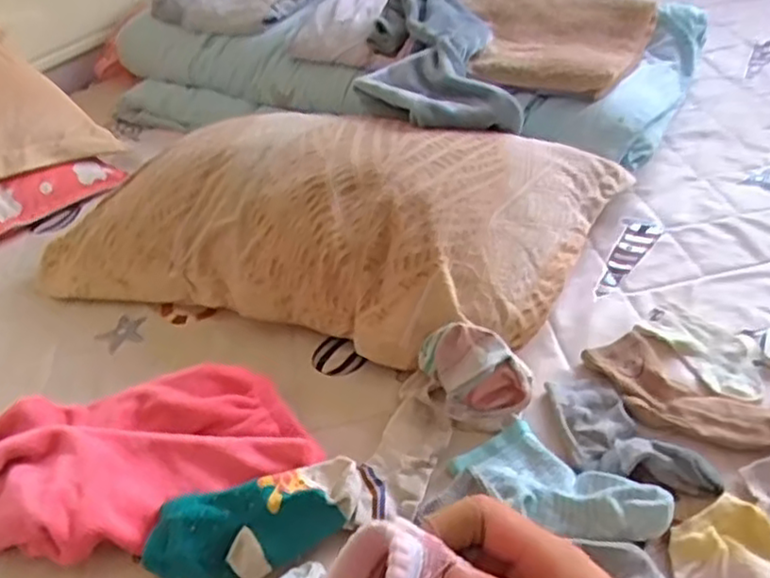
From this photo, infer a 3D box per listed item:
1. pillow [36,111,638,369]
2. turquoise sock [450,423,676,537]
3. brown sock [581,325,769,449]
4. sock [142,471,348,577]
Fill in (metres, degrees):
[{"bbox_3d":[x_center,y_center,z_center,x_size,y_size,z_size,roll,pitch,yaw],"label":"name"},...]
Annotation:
[{"bbox_3d":[-0.097,-0.107,0.923,0.751,0.144,0.367,7,42,17],"label":"pillow"},{"bbox_3d":[0.158,0.174,0.637,0.082,0.031,0.183,-35,47,-28],"label":"turquoise sock"},{"bbox_3d":[0.301,0.102,0.712,0.105,0.021,0.198,-25,43,-19],"label":"brown sock"},{"bbox_3d":[-0.130,0.217,0.638,0.174,0.051,0.075,-9,40,-2],"label":"sock"}]

